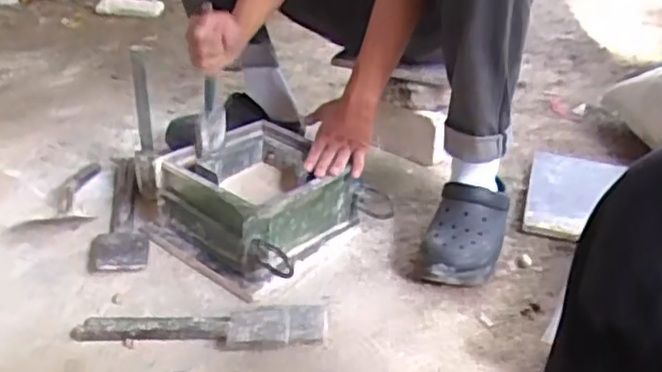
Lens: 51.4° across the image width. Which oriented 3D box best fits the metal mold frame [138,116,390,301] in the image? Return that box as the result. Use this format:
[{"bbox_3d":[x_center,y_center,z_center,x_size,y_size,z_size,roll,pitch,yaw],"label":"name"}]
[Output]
[{"bbox_3d":[-0.105,0.025,1.072,0.265,0.133,0.270,27,42,34],"label":"metal mold frame"}]

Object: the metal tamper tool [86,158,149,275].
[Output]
[{"bbox_3d":[-0.346,0.033,1.132,0.084,0.044,0.318,-6,35,-11],"label":"metal tamper tool"}]

